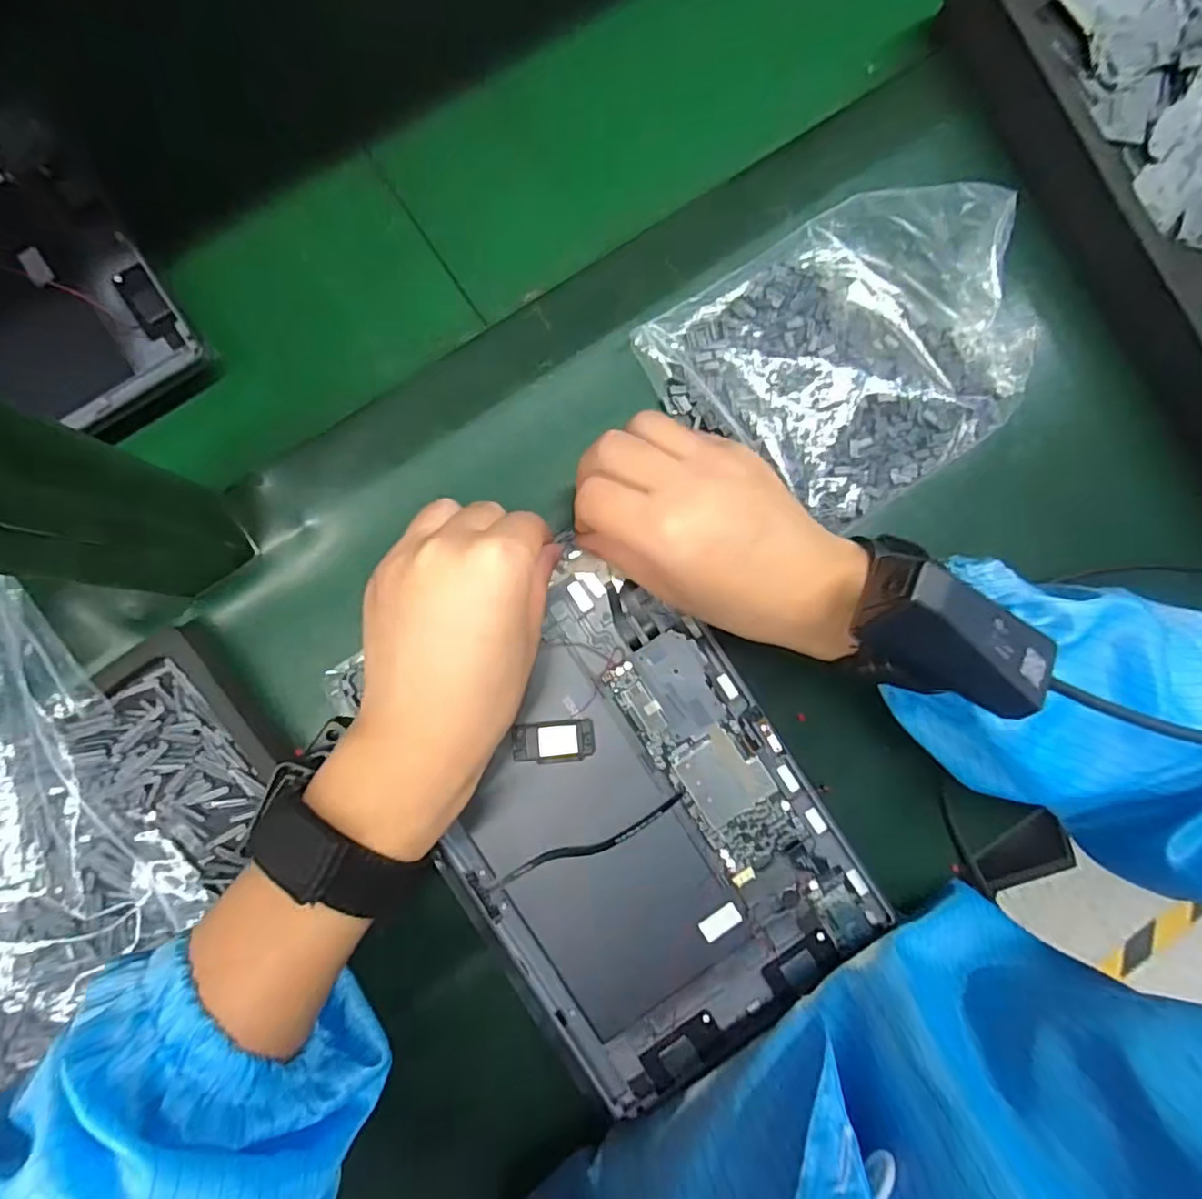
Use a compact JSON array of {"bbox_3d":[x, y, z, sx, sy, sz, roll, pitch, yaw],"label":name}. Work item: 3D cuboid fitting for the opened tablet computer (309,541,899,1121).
[{"bbox_3d":[0.011,0.104,0.294,0.169,0.018,0.242,-35,89,-4],"label":"opened tablet computer"}]

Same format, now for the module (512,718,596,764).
[{"bbox_3d":[-0.023,0.070,0.297,0.039,0.007,0.020,-6,86,-1],"label":"module"}]

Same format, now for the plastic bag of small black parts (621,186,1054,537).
[{"bbox_3d":[0.138,-0.132,0.322,0.184,0.034,0.151,-35,87,-3],"label":"plastic bag of small black parts"}]

